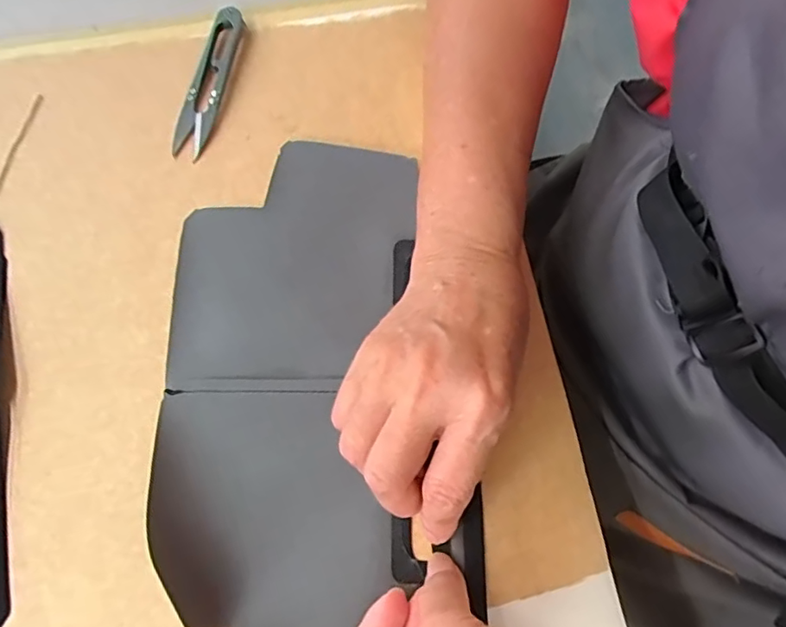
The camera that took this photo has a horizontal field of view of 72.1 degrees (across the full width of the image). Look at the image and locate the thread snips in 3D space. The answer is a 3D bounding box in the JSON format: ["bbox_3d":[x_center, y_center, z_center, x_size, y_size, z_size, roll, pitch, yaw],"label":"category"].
[{"bbox_3d":[-0.113,-0.144,0.333,0.021,0.014,0.102,14,73,3],"label":"thread snips"}]

